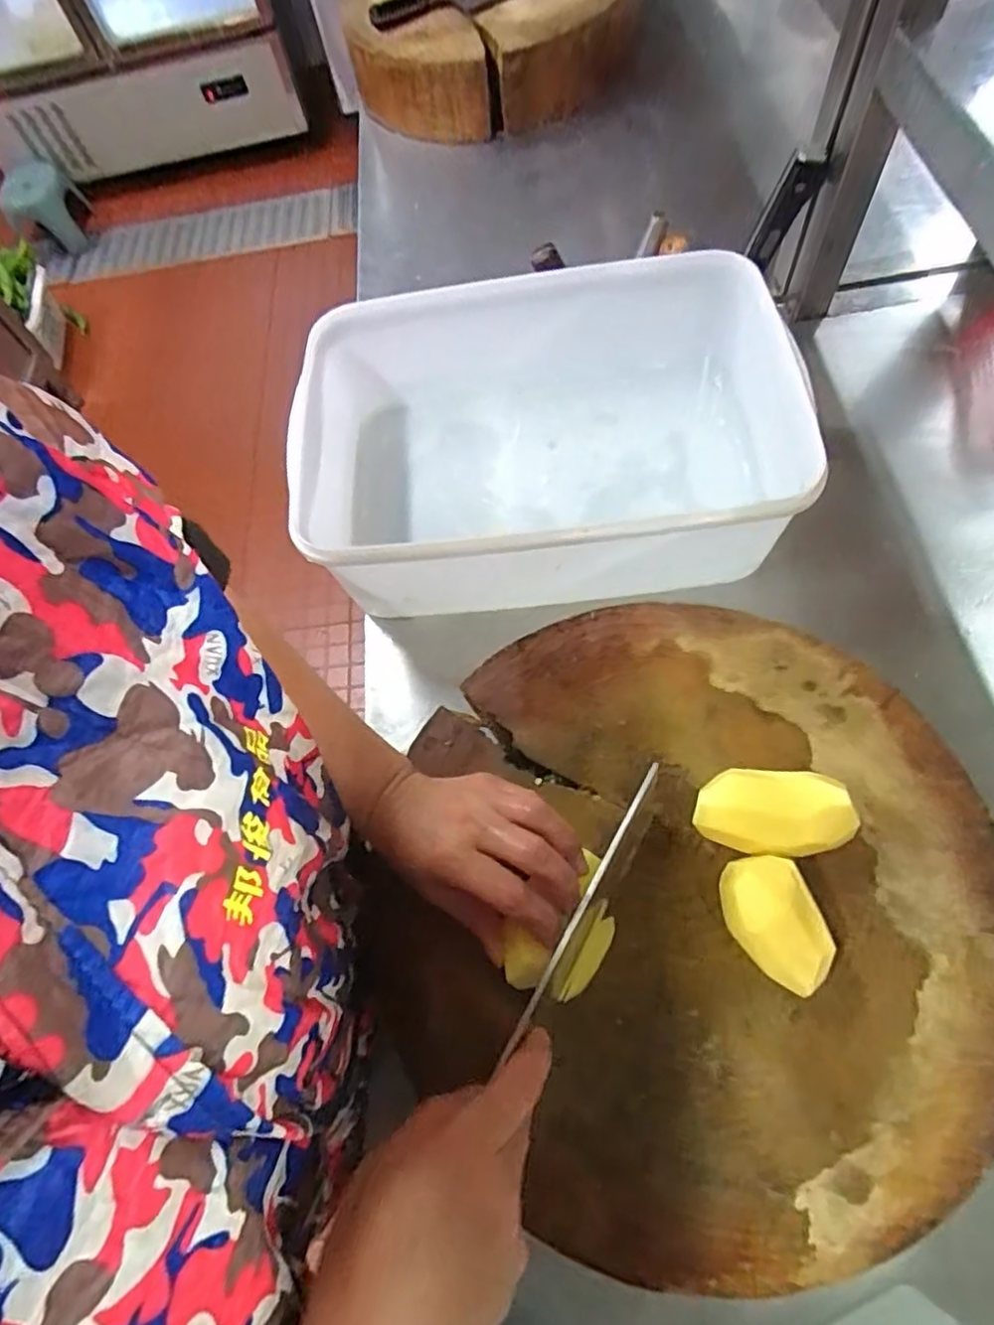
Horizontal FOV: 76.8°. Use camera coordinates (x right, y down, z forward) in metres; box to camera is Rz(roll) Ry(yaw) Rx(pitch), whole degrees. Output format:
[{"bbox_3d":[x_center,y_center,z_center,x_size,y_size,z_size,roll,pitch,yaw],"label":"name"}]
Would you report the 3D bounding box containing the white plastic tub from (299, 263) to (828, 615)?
[{"bbox_3d":[0.044,-0.208,0.608,0.424,0.168,0.315,-3,63,0],"label":"white plastic tub"}]

